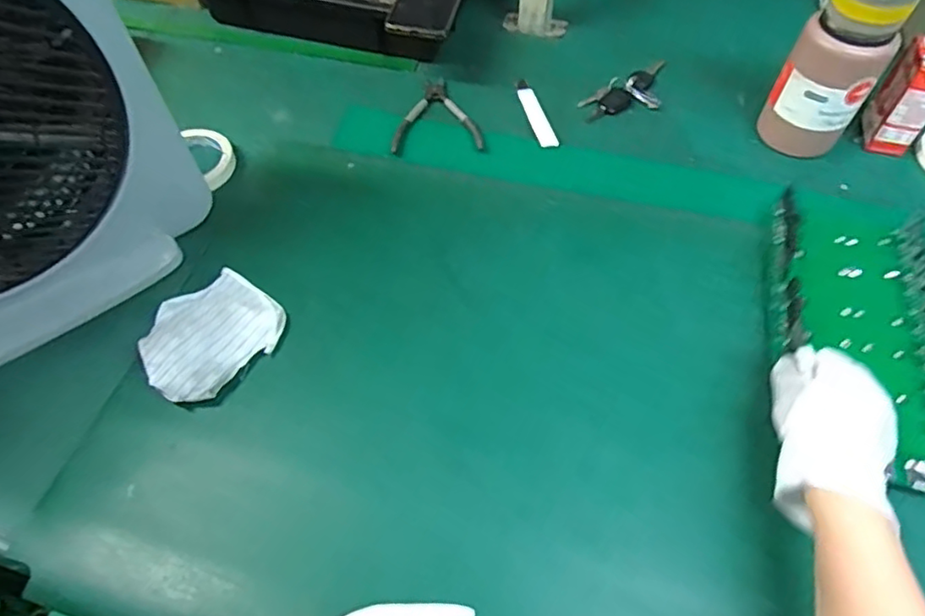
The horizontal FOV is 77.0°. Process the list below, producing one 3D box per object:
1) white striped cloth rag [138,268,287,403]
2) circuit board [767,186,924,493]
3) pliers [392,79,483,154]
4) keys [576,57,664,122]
[{"bbox_3d":[-0.227,0.022,0.523,0.091,0.031,0.120,35,63,21],"label":"white striped cloth rag"},{"bbox_3d":[0.353,0.010,0.524,0.139,0.031,0.285,13,59,10],"label":"circuit board"},{"bbox_3d":[-0.035,-0.241,0.717,0.107,0.015,0.141,-6,57,-3],"label":"pliers"},{"bbox_3d":[0.214,-0.273,0.739,0.145,0.012,0.068,-23,59,-14],"label":"keys"}]

